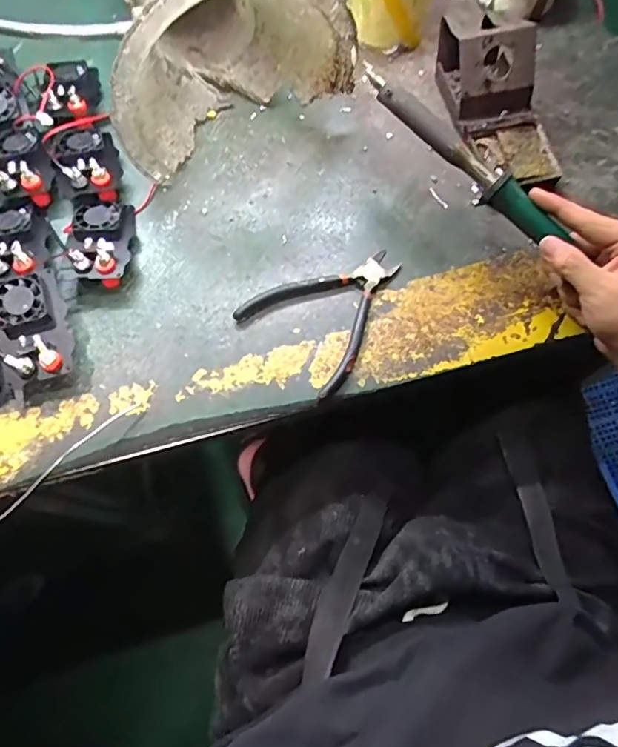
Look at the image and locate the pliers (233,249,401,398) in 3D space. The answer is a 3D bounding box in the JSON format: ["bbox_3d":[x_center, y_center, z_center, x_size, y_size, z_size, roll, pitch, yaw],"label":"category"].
[{"bbox_3d":[0.023,-0.061,0.453,0.105,0.015,0.132,42,76,13],"label":"pliers"}]

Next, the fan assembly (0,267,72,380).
[{"bbox_3d":[-0.227,-0.036,0.432,0.063,0.038,0.094,-29,73,-9],"label":"fan assembly"}]

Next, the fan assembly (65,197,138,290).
[{"bbox_3d":[-0.184,-0.120,0.466,0.050,0.032,0.090,-7,71,-2],"label":"fan assembly"}]

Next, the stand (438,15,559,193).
[{"bbox_3d":[0.179,-0.259,0.488,0.080,0.082,0.166,-14,71,-5],"label":"stand"}]

